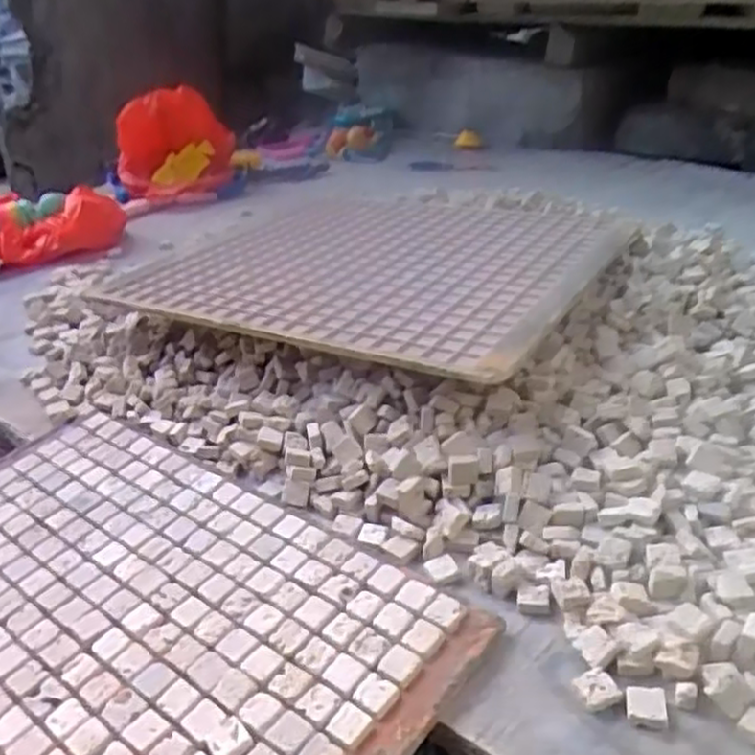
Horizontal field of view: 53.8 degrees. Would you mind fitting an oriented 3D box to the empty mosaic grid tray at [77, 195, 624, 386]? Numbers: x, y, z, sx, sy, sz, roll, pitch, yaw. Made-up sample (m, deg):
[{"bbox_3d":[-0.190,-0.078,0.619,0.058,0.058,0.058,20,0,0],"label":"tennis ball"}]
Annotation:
[{"bbox_3d":[-0.002,-0.102,0.629,0.360,0.010,0.333,12,34,26],"label":"empty mosaic grid tray"}]

